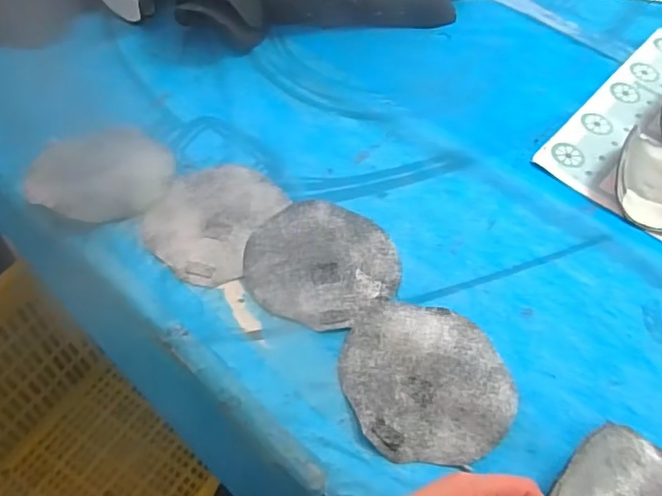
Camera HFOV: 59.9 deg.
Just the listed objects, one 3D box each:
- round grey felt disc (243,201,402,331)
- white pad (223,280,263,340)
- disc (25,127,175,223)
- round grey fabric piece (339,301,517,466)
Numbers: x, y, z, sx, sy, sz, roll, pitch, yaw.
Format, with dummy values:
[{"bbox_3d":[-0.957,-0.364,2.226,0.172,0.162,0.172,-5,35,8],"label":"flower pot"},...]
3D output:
[{"bbox_3d":[-0.008,0.013,0.561,0.146,0.004,0.137,2,53,-3],"label":"round grey felt disc"},{"bbox_3d":[-0.081,0.057,0.527,0.017,0.004,0.065,-19,57,-18],"label":"white pad"},{"bbox_3d":[-0.243,-0.083,0.606,0.142,0.015,0.139,2,53,-3],"label":"disc"},{"bbox_3d":[0.080,0.109,0.492,0.134,0.011,0.147,2,53,-3],"label":"round grey fabric piece"}]

